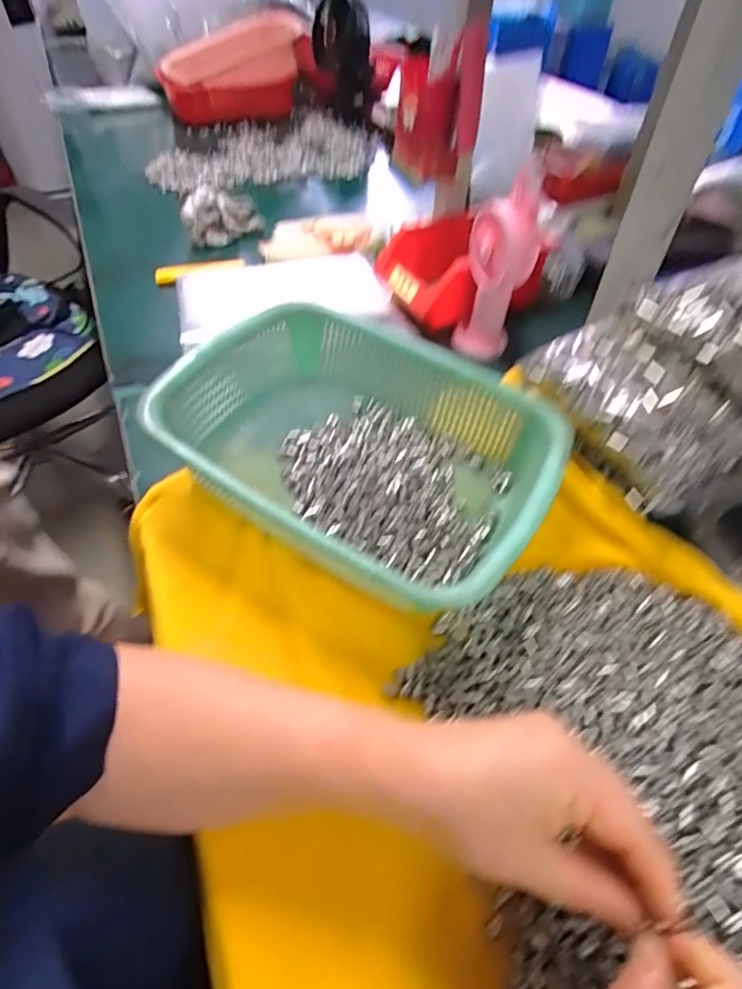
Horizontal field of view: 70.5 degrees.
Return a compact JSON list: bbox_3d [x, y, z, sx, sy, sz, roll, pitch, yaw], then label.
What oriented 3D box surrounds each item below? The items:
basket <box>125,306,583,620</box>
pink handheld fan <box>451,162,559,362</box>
[{"bbox_3d":[-0.007,-0.042,0.423,0.290,0.077,0.225,30,55,21],"label":"basket"},{"bbox_3d":[0.133,-0.225,0.538,0.063,0.173,0.064,1,50,-1],"label":"pink handheld fan"}]

